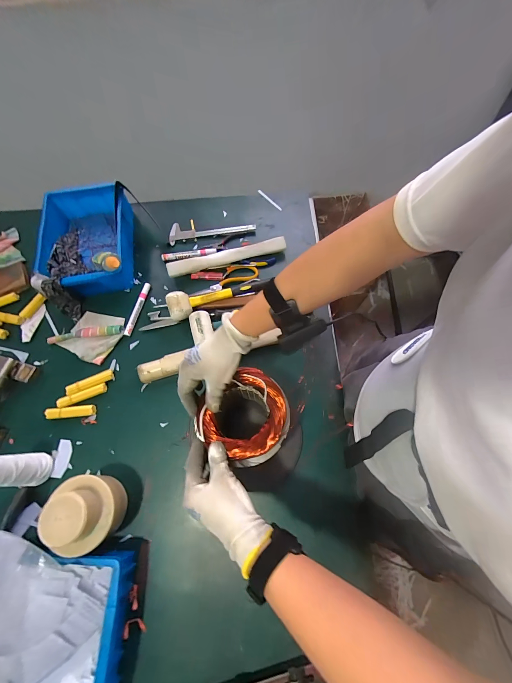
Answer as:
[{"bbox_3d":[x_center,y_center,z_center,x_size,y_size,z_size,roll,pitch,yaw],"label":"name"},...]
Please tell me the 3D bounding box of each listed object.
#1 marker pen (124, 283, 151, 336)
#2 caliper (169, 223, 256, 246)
[{"bbox_3d":[-0.282,-0.079,0.666,0.014,0.013,0.139,11,69,7],"label":"marker pen"},{"bbox_3d":[-0.117,-0.299,0.745,0.225,0.014,0.057,-7,68,-1],"label":"caliper"}]

